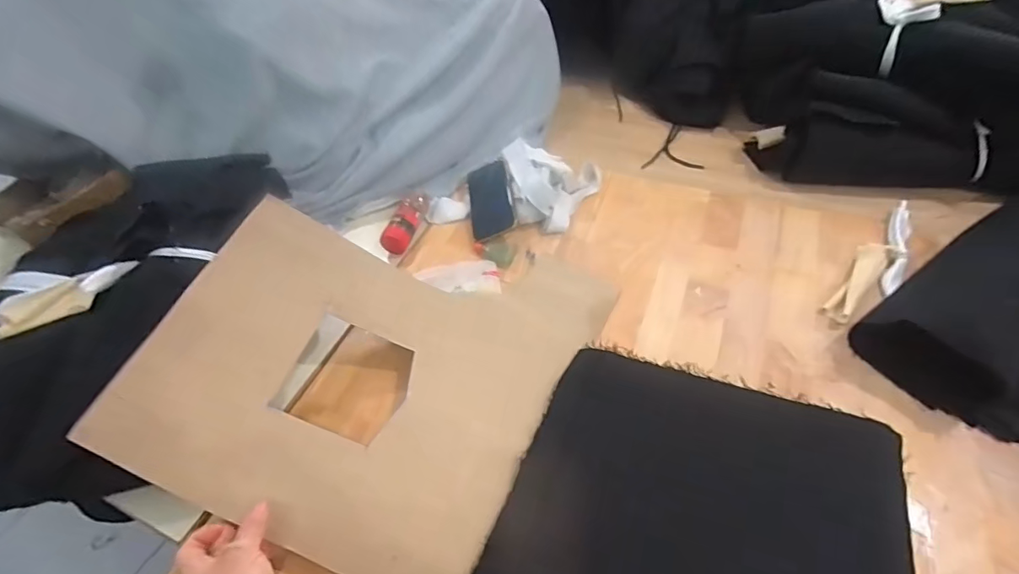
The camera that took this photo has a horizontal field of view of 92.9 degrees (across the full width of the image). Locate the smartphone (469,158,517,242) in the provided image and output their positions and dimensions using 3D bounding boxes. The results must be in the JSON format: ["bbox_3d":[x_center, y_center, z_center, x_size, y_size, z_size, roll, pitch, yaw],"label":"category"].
[{"bbox_3d":[-0.029,-0.133,0.743,0.064,0.010,0.128,-14,68,6],"label":"smartphone"}]

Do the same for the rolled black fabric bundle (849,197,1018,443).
[{"bbox_3d":[0.605,0.001,0.552,0.406,0.086,0.186,-29,53,-19],"label":"rolled black fabric bundle"}]

